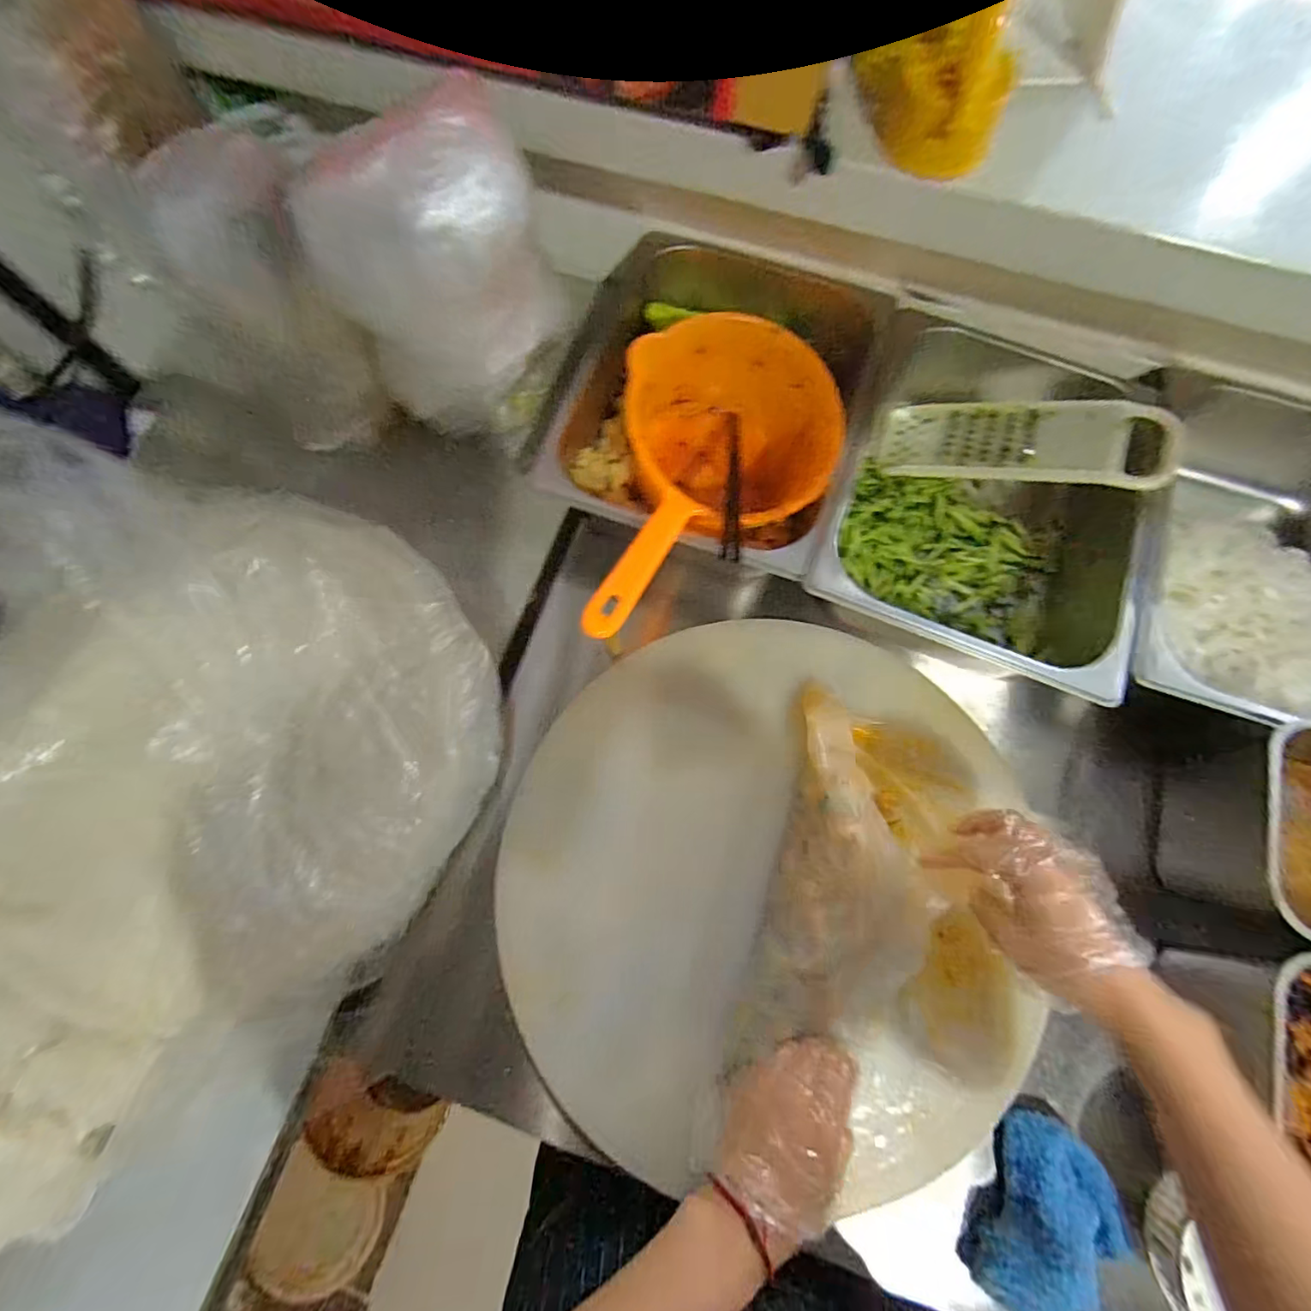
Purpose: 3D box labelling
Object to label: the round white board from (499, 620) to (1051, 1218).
[{"bbox_3d":[0.091,0.184,0.469,0.419,0.033,0.424,1,77,2],"label":"round white board"}]

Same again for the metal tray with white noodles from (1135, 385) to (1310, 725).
[{"bbox_3d":[0.573,-0.091,0.529,0.260,0.117,0.384,22,74,6],"label":"metal tray with white noodles"}]

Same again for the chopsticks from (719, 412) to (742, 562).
[{"bbox_3d":[0.069,-0.160,0.490,0.016,0.018,0.233,7,48,2],"label":"chopsticks"}]

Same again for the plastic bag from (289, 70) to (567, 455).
[{"bbox_3d":[-0.169,-0.298,0.461,0.156,0.229,0.124,7,73,2],"label":"plastic bag"}]

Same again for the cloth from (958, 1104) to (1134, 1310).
[{"bbox_3d":[0.284,0.413,0.396,0.099,0.036,0.125,41,77,11],"label":"cloth"}]

